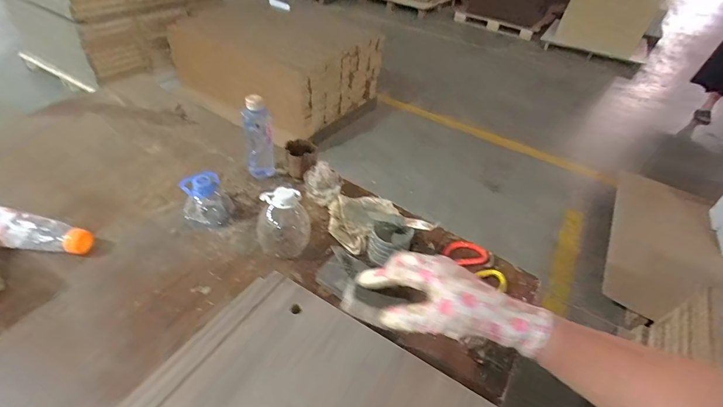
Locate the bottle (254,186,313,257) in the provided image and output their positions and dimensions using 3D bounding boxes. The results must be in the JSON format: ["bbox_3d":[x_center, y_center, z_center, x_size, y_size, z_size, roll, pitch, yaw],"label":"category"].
[{"bbox_3d":[-0.136,0.028,0.627,0.085,0.113,0.074,9,42,2],"label":"bottle"}]

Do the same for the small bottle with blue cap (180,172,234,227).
[{"bbox_3d":[-0.294,-0.010,0.675,0.089,0.081,0.066,-6,44,-14],"label":"small bottle with blue cap"}]

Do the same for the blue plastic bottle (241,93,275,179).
[{"bbox_3d":[-0.218,-0.139,0.764,0.058,0.180,0.051,-10,45,-18],"label":"blue plastic bottle"}]

